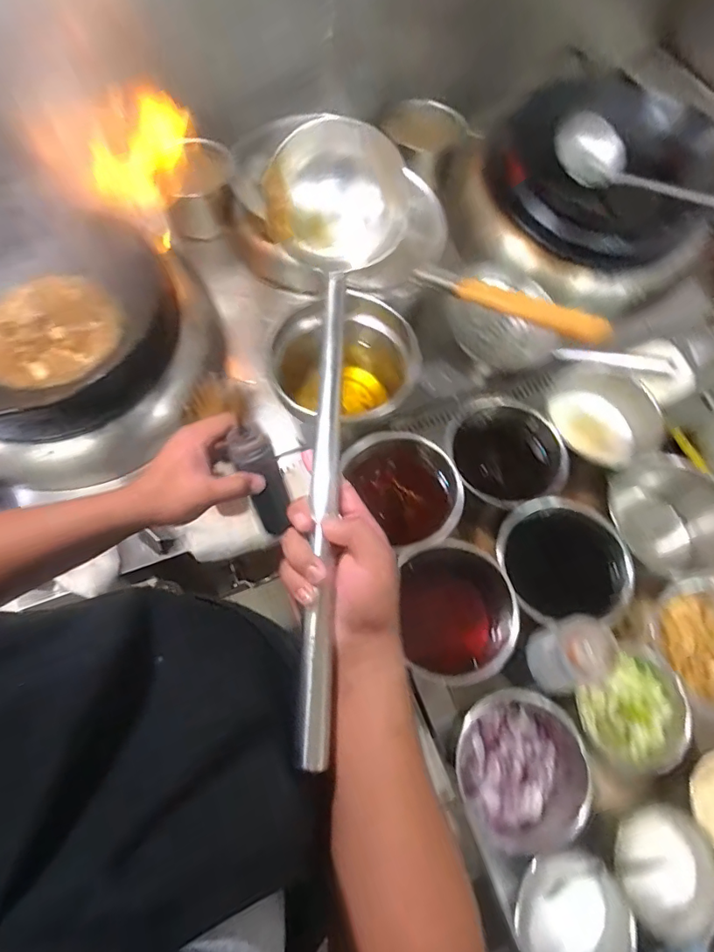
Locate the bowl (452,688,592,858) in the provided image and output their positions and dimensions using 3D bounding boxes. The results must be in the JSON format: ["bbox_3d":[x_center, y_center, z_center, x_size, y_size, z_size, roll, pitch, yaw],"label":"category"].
[{"bbox_3d":[0.204,0.353,0.617,0.159,0.117,0.162,0,65,0],"label":"bowl"}]

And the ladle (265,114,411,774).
[{"bbox_3d":[-0.013,-0.068,0.463,0.138,0.089,0.581,-3,70,-1],"label":"ladle"}]

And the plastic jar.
[{"bbox_3d":[0.240,0.202,0.567,0.059,0.112,0.069,-22,67,-10],"label":"plastic jar"}]

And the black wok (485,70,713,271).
[{"bbox_3d":[0.532,-0.646,1.043,0.406,0.182,0.451,-31,69,-13],"label":"black wok"}]

